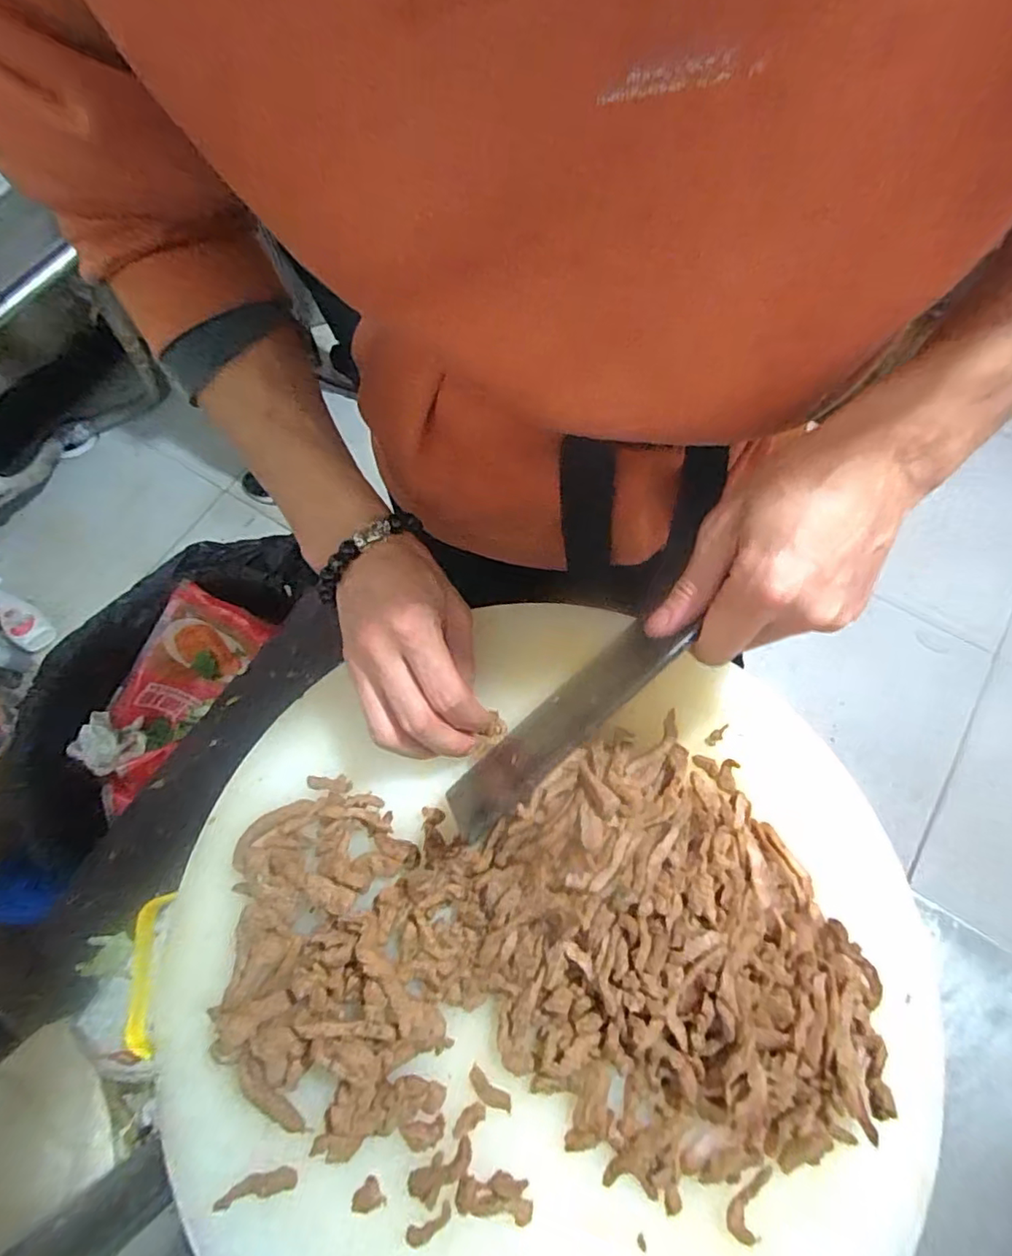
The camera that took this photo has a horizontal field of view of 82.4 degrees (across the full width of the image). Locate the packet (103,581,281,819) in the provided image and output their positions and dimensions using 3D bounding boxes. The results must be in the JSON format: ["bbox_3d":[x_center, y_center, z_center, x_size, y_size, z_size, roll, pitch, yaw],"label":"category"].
[{"bbox_3d":[-0.444,0.082,0.777,0.137,0.079,0.279,31,89,12],"label":"packet"}]

